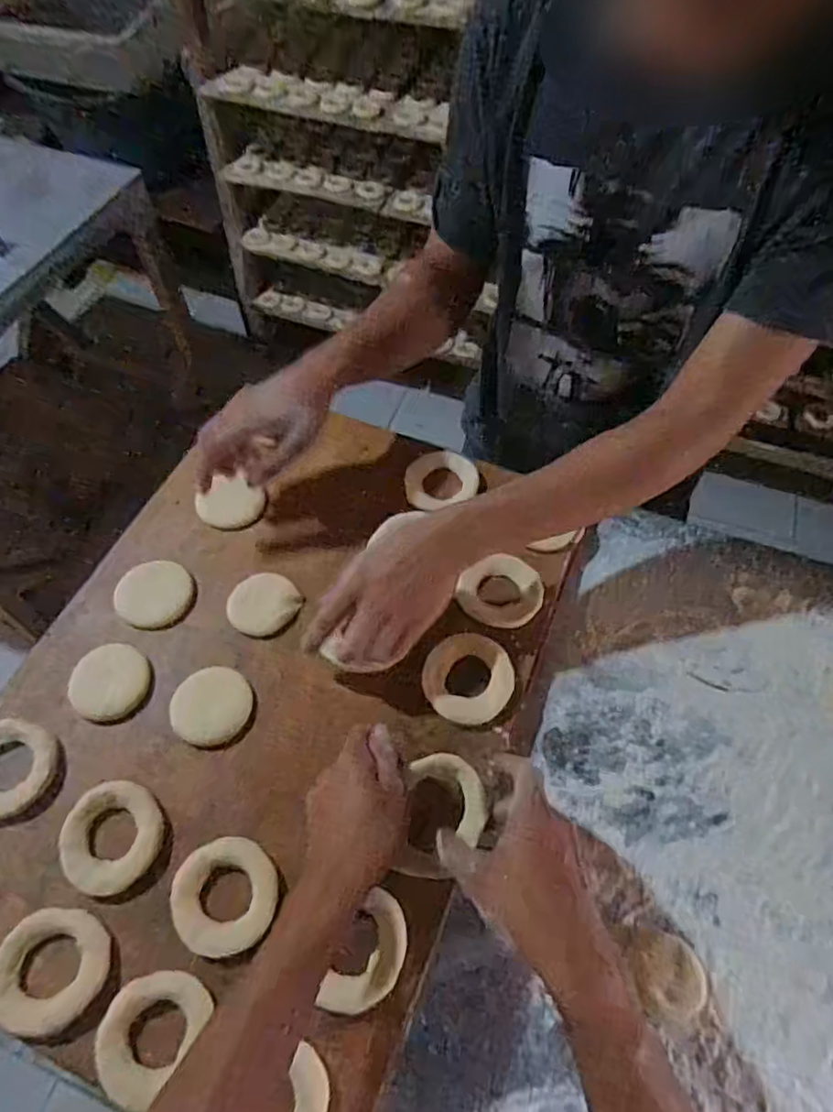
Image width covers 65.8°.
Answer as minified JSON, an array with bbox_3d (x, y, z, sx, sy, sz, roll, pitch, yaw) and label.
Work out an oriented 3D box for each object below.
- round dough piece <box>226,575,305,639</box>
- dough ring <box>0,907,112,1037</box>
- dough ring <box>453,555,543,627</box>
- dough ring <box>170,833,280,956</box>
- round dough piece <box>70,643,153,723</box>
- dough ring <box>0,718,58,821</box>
[{"bbox_3d":[-0.144,0.043,0.601,0.058,0.022,0.058,0,59,0],"label":"round dough piece"},{"bbox_3d":[-0.252,0.284,0.441,0.072,0.016,0.073,0,59,0],"label":"dough ring"},{"bbox_3d":[0.080,0.035,0.608,0.072,0.012,0.076,3,63,-5],"label":"dough ring"},{"bbox_3d":[-0.140,0.247,0.471,0.072,0.015,0.072,0,59,0],"label":"dough ring"},{"bbox_3d":[-0.265,0.107,0.557,0.062,0.007,0.067,0,59,0],"label":"round dough piece"},{"bbox_3d":[-0.329,0.167,0.507,0.076,0.018,0.072,0,59,0],"label":"dough ring"}]

